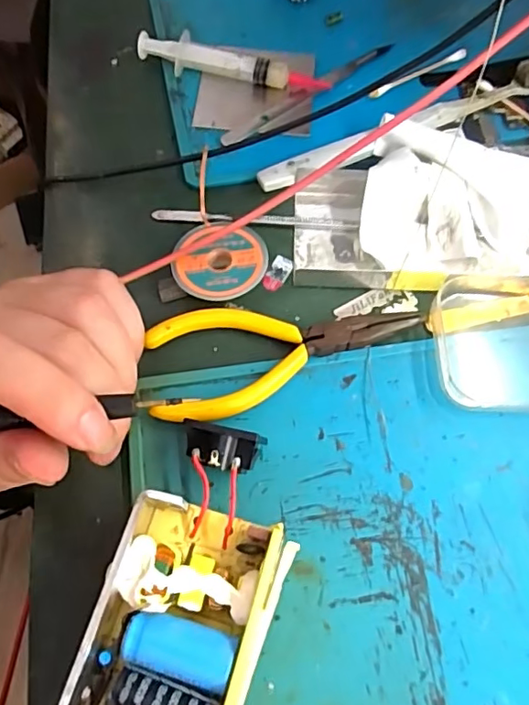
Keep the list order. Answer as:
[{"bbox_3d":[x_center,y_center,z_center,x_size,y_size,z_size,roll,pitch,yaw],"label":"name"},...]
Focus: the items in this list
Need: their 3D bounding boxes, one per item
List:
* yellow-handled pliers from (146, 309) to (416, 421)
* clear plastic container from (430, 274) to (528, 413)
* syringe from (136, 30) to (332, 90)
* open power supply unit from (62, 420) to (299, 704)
[{"bbox_3d":[0.011,0.001,0.250,0.123,0.014,0.053,-7,66,-4],"label":"yellow-handled pliers"},{"bbox_3d":[0.115,-0.004,0.255,0.067,0.017,0.062,-1,66,-1],"label":"clear plastic container"},{"bbox_3d":[-0.019,-0.169,0.323,0.112,0.016,0.016,15,67,6],"label":"syringe"},{"bbox_3d":[-0.032,0.107,0.194,0.058,0.028,0.163,17,67,6],"label":"open power supply unit"}]

